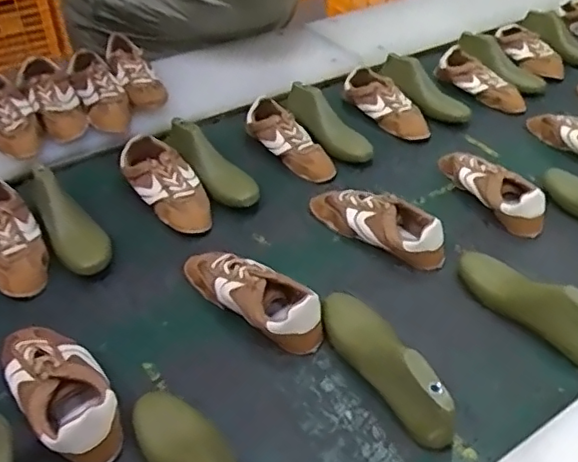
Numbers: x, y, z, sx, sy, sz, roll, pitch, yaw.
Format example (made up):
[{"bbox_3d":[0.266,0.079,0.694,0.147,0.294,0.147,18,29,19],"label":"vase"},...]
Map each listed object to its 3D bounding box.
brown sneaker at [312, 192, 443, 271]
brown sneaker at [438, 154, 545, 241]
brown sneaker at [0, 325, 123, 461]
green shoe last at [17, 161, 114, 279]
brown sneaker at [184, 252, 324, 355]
[{"bbox_3d":[0.146,-0.015,0.979,0.243,0.080,0.083,24,47,21],"label":"brown sneaker"},{"bbox_3d":[0.361,-0.085,1.056,0.072,0.067,0.228,-18,47,-20],"label":"brown sneaker"},{"bbox_3d":[-0.278,0.187,0.717,0.096,0.069,0.217,-30,52,-30],"label":"brown sneaker"},{"bbox_3d":[-0.341,-0.021,0.904,0.087,0.124,0.183,-21,48,-23],"label":"green shoe last"},{"bbox_3d":[-0.054,0.087,0.844,0.232,0.069,0.079,30,50,27],"label":"brown sneaker"}]

